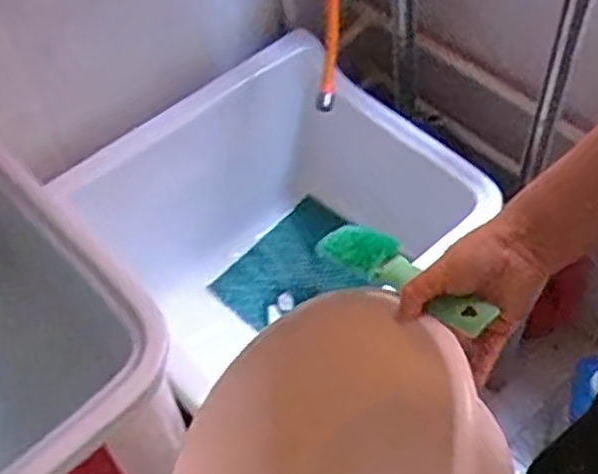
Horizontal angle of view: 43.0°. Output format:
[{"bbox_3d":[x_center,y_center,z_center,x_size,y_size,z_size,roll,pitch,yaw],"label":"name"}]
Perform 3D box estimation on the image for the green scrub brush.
[{"bbox_3d":[0.078,0.033,0.596,0.046,0.027,0.177,-31,35,-18],"label":"green scrub brush"}]

